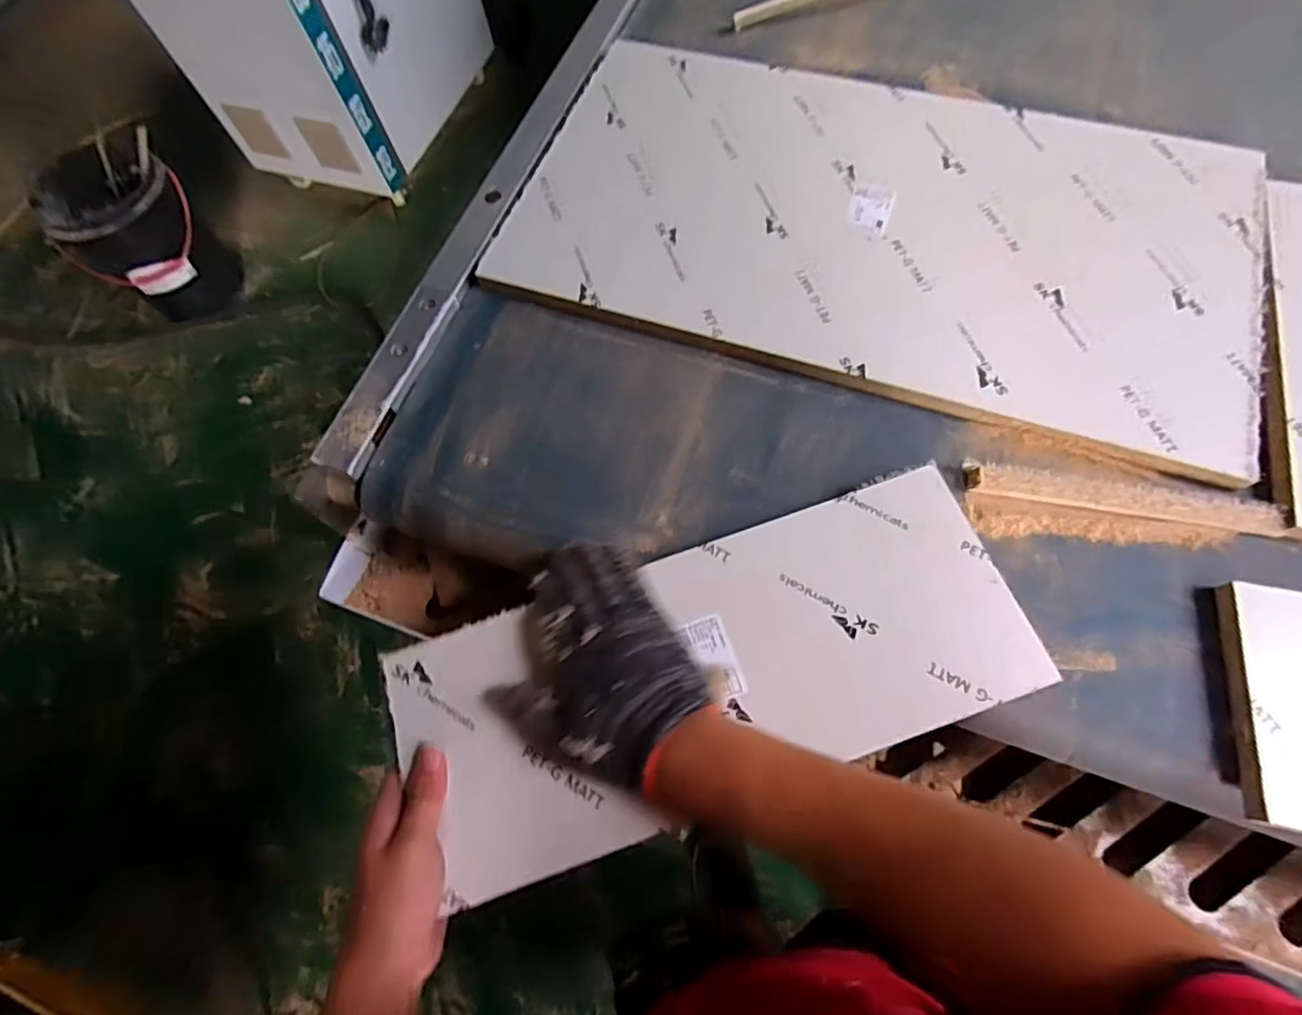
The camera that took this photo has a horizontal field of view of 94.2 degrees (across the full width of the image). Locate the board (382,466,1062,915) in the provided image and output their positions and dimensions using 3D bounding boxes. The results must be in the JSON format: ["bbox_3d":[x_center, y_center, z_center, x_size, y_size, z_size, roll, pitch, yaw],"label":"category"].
[{"bbox_3d":[0.043,0.117,0.444,0.453,0.016,0.178,-19,67,-4],"label":"board"}]

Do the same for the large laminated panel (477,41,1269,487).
[{"bbox_3d":[0.219,-0.289,0.604,0.687,0.011,0.381,18,69,10],"label":"large laminated panel"}]

